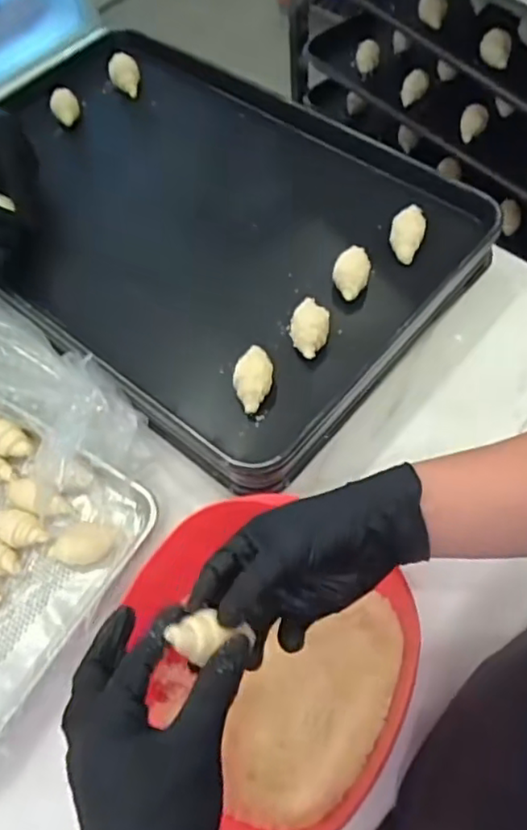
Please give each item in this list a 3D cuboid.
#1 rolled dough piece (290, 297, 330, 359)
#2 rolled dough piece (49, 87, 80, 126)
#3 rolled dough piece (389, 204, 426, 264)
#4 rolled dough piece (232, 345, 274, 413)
[{"bbox_3d":[0.044,-0.084,0.608,0.035,0.016,0.059,10,61,9],"label":"rolled dough piece"},{"bbox_3d":[-0.250,-0.387,0.807,0.033,0.028,0.046,-19,63,-10],"label":"rolled dough piece"},{"bbox_3d":[0.149,-0.191,0.665,0.033,0.022,0.061,14,62,11],"label":"rolled dough piece"},{"bbox_3d":[-0.009,-0.035,0.585,0.034,0.020,0.061,6,60,7],"label":"rolled dough piece"}]

